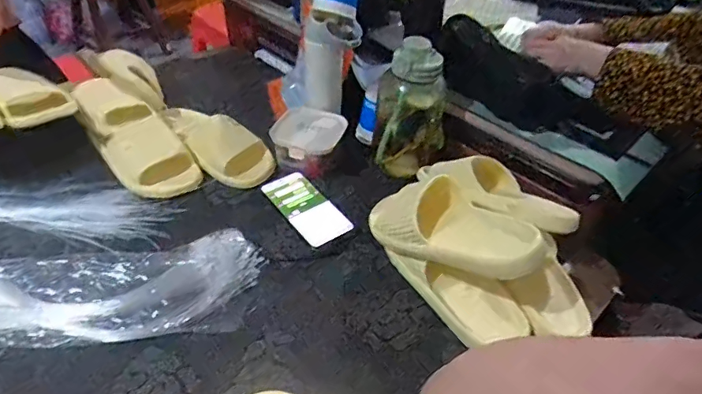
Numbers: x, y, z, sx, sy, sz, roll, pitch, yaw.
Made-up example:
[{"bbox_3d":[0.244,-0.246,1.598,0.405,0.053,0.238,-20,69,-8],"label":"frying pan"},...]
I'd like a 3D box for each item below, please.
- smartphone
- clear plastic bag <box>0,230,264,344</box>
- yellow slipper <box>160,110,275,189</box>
[{"bbox_3d":[-0.068,0.014,0.708,0.072,0.012,0.159,-23,48,-26],"label":"smartphone"},{"bbox_3d":[-0.326,0.117,0.567,0.417,0.026,0.123,-6,43,-9],"label":"clear plastic bag"},{"bbox_3d":[-0.235,-0.110,0.804,0.101,0.067,0.259,-31,52,-32],"label":"yellow slipper"}]

